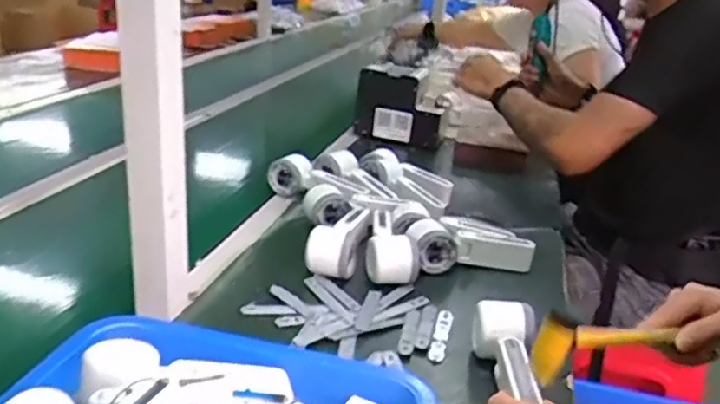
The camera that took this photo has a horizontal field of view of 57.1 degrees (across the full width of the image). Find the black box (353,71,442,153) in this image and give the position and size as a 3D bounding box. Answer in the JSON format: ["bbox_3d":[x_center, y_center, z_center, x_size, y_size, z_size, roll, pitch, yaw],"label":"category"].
[{"bbox_3d":[0.077,-0.191,1.367,0.187,0.137,0.043,17,20,17],"label":"black box"}]

